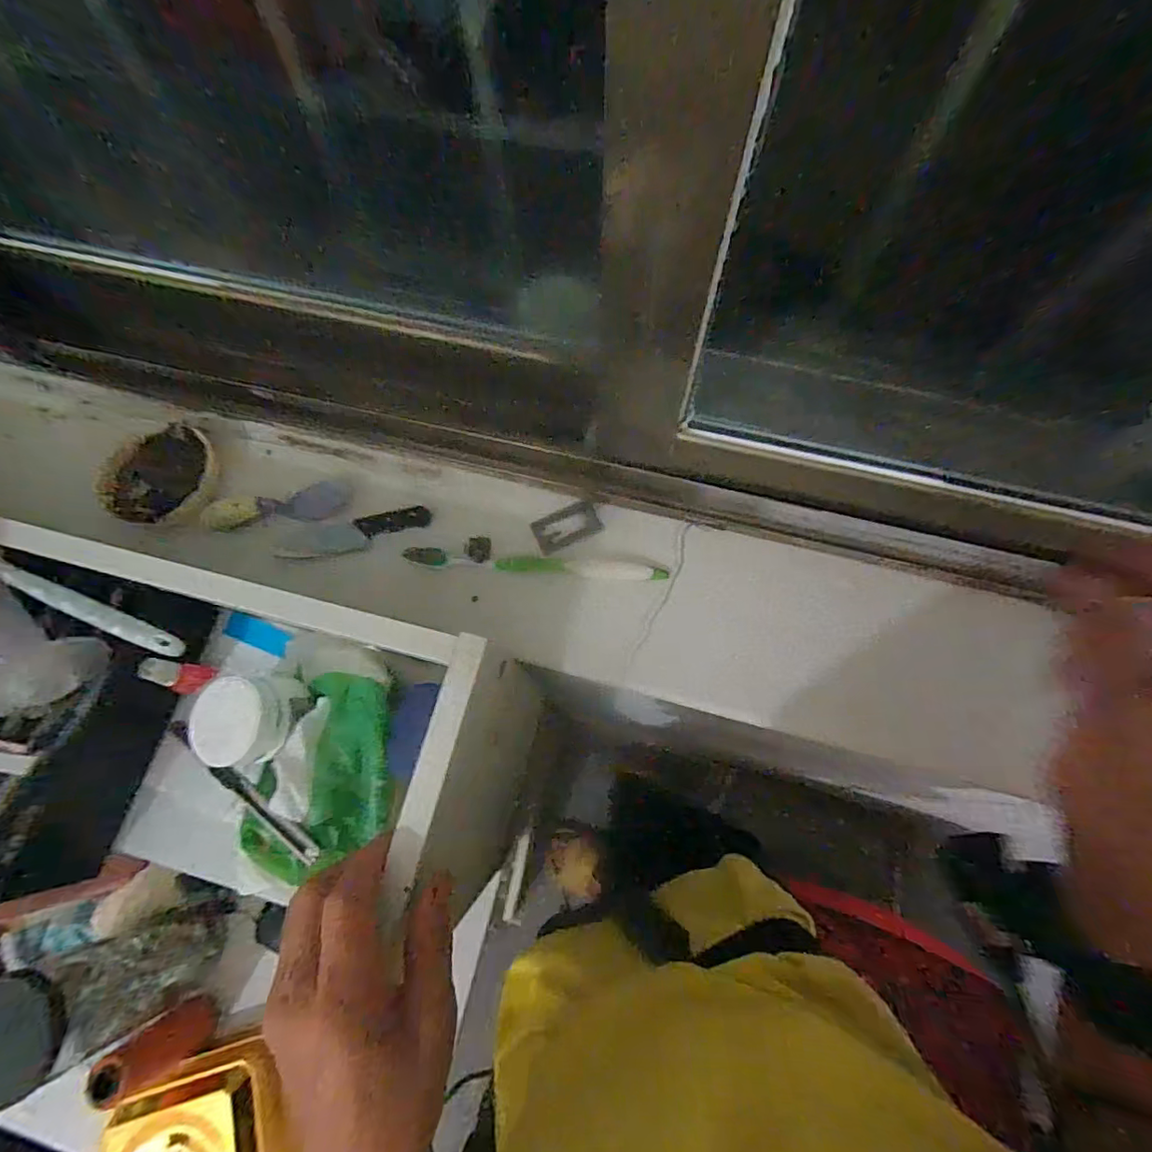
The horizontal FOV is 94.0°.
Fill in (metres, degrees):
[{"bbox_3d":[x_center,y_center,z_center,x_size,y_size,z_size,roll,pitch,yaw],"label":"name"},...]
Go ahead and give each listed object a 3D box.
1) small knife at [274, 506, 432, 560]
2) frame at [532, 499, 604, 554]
[{"bbox_3d":[-0.160,-0.031,0.391,0.106,0.011,0.025,-15,71,-3],"label":"small knife"},{"bbox_3d":[-0.006,-0.036,0.392,0.048,0.005,0.027,-24,72,-6],"label":"frame"}]

